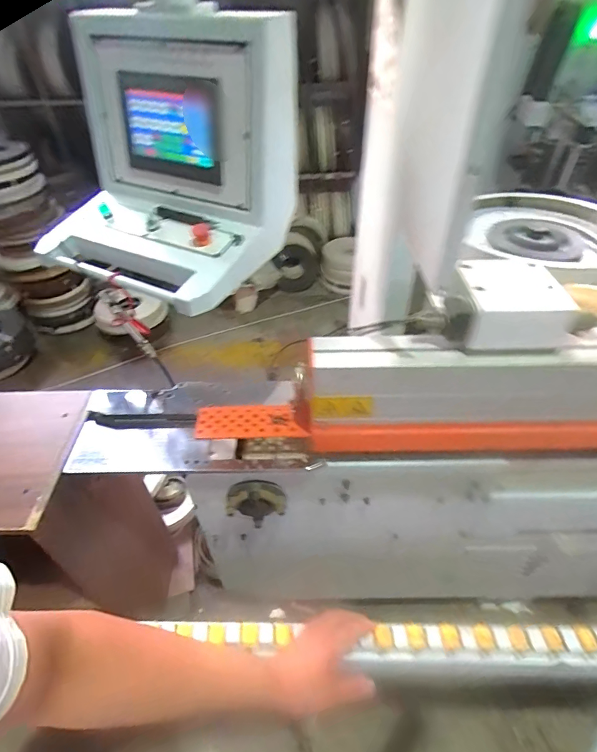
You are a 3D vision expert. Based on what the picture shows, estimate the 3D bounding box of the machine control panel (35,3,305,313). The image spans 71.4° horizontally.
[{"bbox_3d":[-0.312,-0.450,0.858,0.484,0.393,0.364,19,48,21],"label":"machine control panel"}]

